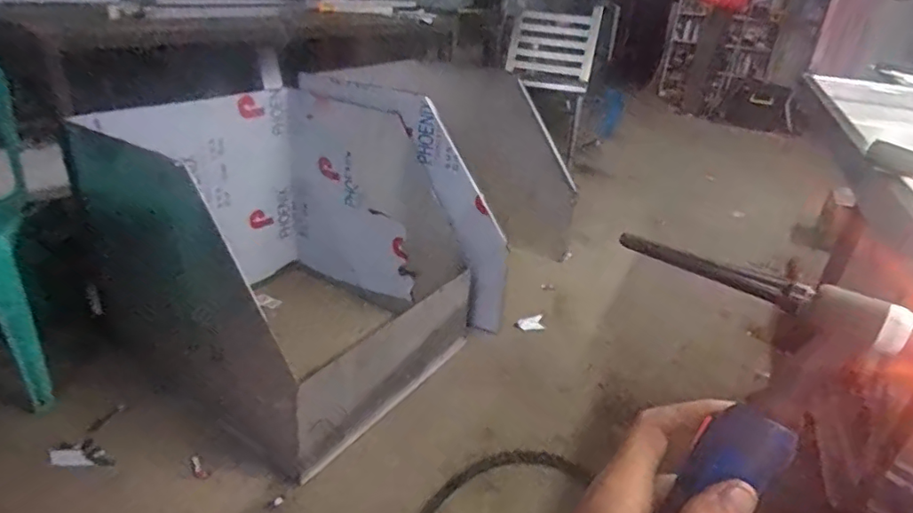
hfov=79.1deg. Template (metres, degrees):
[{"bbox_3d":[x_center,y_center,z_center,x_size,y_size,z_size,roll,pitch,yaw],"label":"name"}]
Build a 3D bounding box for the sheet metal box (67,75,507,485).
[{"bbox_3d":[-0.395,-0.069,1.525,0.825,0.624,0.768,23,32,30],"label":"sheet metal box"}]

